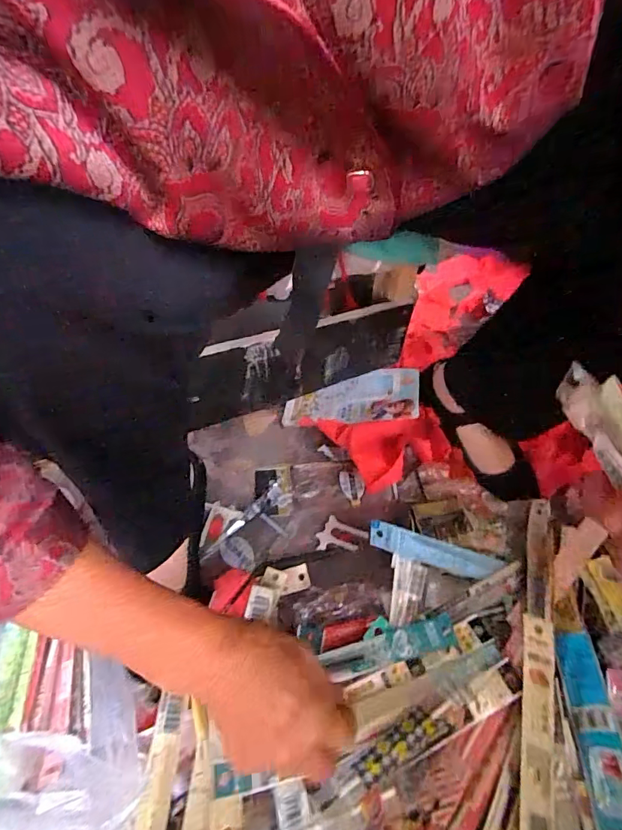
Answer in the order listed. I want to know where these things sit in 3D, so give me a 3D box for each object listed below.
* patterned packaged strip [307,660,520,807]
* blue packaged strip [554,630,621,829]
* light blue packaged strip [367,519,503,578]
[{"bbox_3d":[0.085,0.245,0.343,0.183,0.008,0.026,-19,59,-17],"label":"patterned packaged strip"},{"bbox_3d":[0.224,0.256,0.343,0.032,0.004,0.171,-15,35,22],"label":"blue packaged strip"},{"bbox_3d":[0.125,0.137,0.440,0.143,0.008,0.026,20,75,-11],"label":"light blue packaged strip"}]

